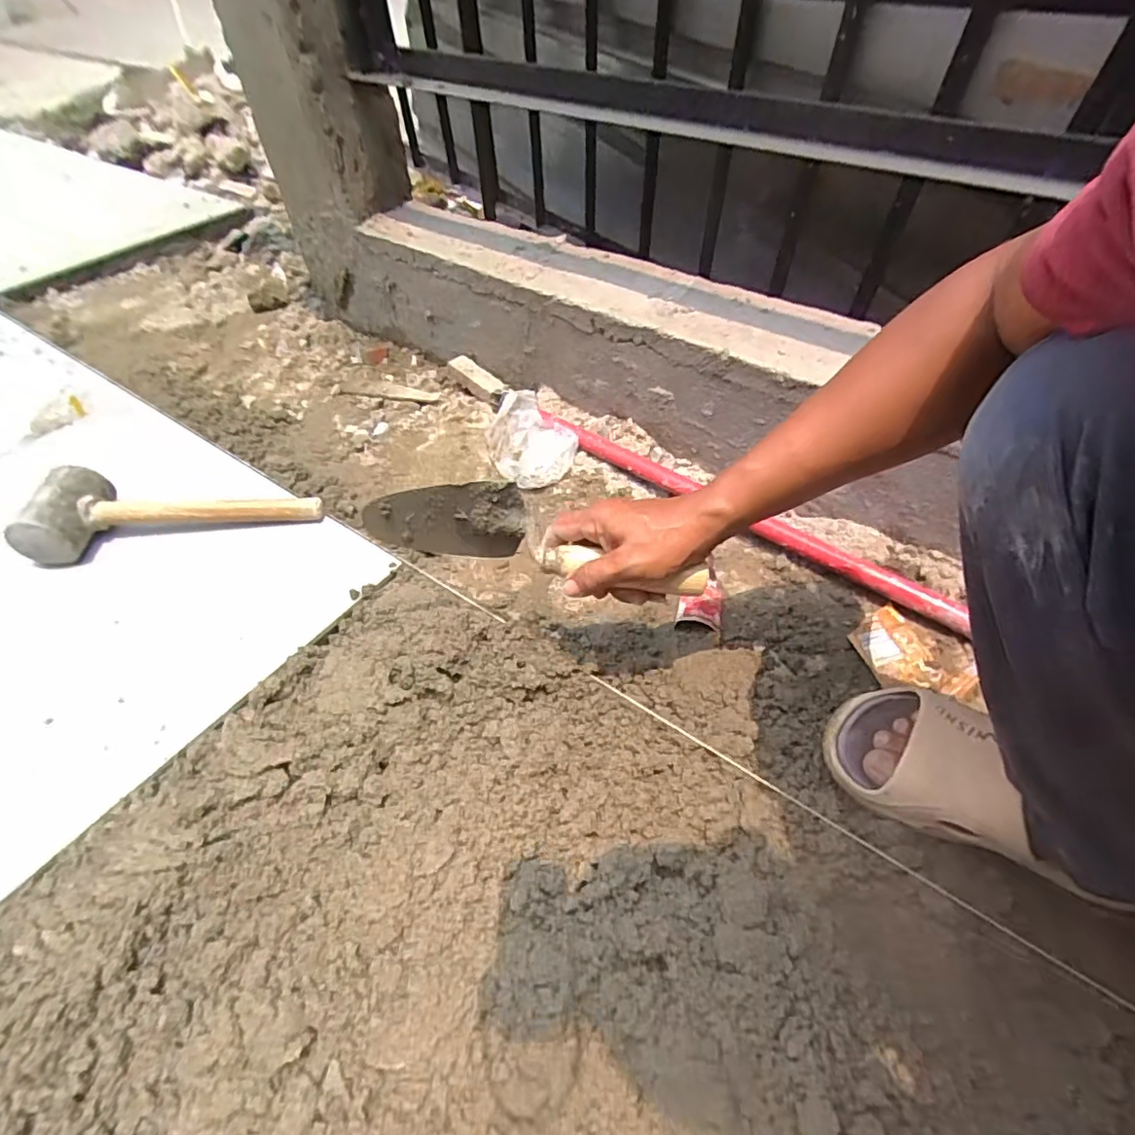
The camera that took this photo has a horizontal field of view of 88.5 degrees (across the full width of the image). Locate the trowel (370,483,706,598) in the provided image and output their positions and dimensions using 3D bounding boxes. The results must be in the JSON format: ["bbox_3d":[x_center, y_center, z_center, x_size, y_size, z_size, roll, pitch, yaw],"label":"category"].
[{"bbox_3d":[-0.024,-0.020,0.474,0.270,0.079,0.042,13,50,5],"label":"trowel"}]

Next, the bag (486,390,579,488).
[{"bbox_3d":[-0.055,-0.174,0.781,0.103,0.056,0.123,-36,59,-28],"label":"bag"}]

